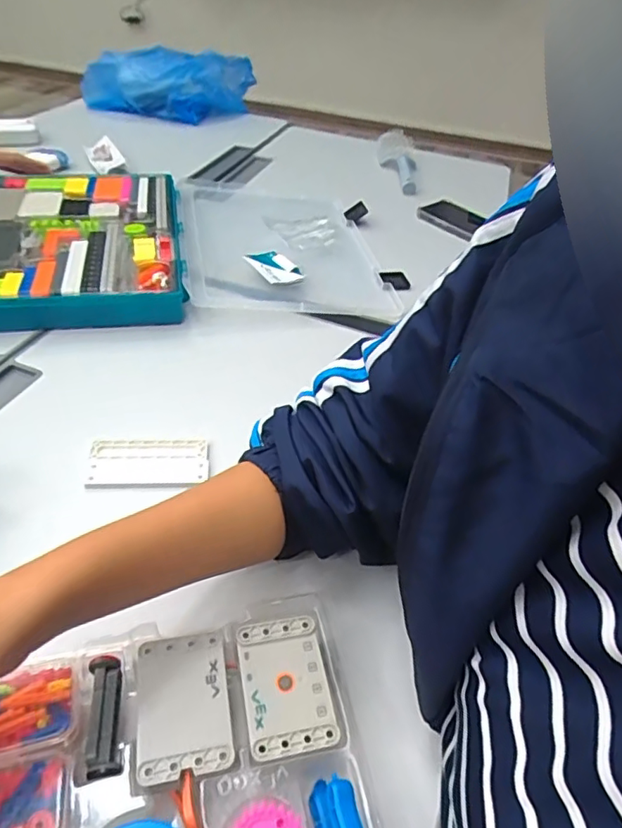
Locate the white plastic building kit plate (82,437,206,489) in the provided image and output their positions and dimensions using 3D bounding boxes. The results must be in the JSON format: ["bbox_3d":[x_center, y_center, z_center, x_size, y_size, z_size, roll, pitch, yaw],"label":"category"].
[{"bbox_3d":[-0.139,0.041,0.473,0.098,0.007,0.049,-3,43,-9],"label":"white plastic building kit plate"}]

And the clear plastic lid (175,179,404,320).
[{"bbox_3d":[-0.044,-0.249,0.770,0.262,0.032,0.374,-5,44,-11],"label":"clear plastic lid"}]

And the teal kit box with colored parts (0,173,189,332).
[{"bbox_3d":[-0.303,-0.225,0.703,0.272,0.045,0.356,-5,44,-11],"label":"teal kit box with colored parts"}]

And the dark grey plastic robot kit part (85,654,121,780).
[{"bbox_3d":[-0.117,0.170,0.310,0.018,0.012,0.062,-7,44,-14],"label":"dark grey plastic robot kit part"}]

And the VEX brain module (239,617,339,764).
[{"bbox_3d":[-0.016,0.169,0.334,0.047,0.033,0.074,-6,44,-12],"label":"VEX brain module"}]

